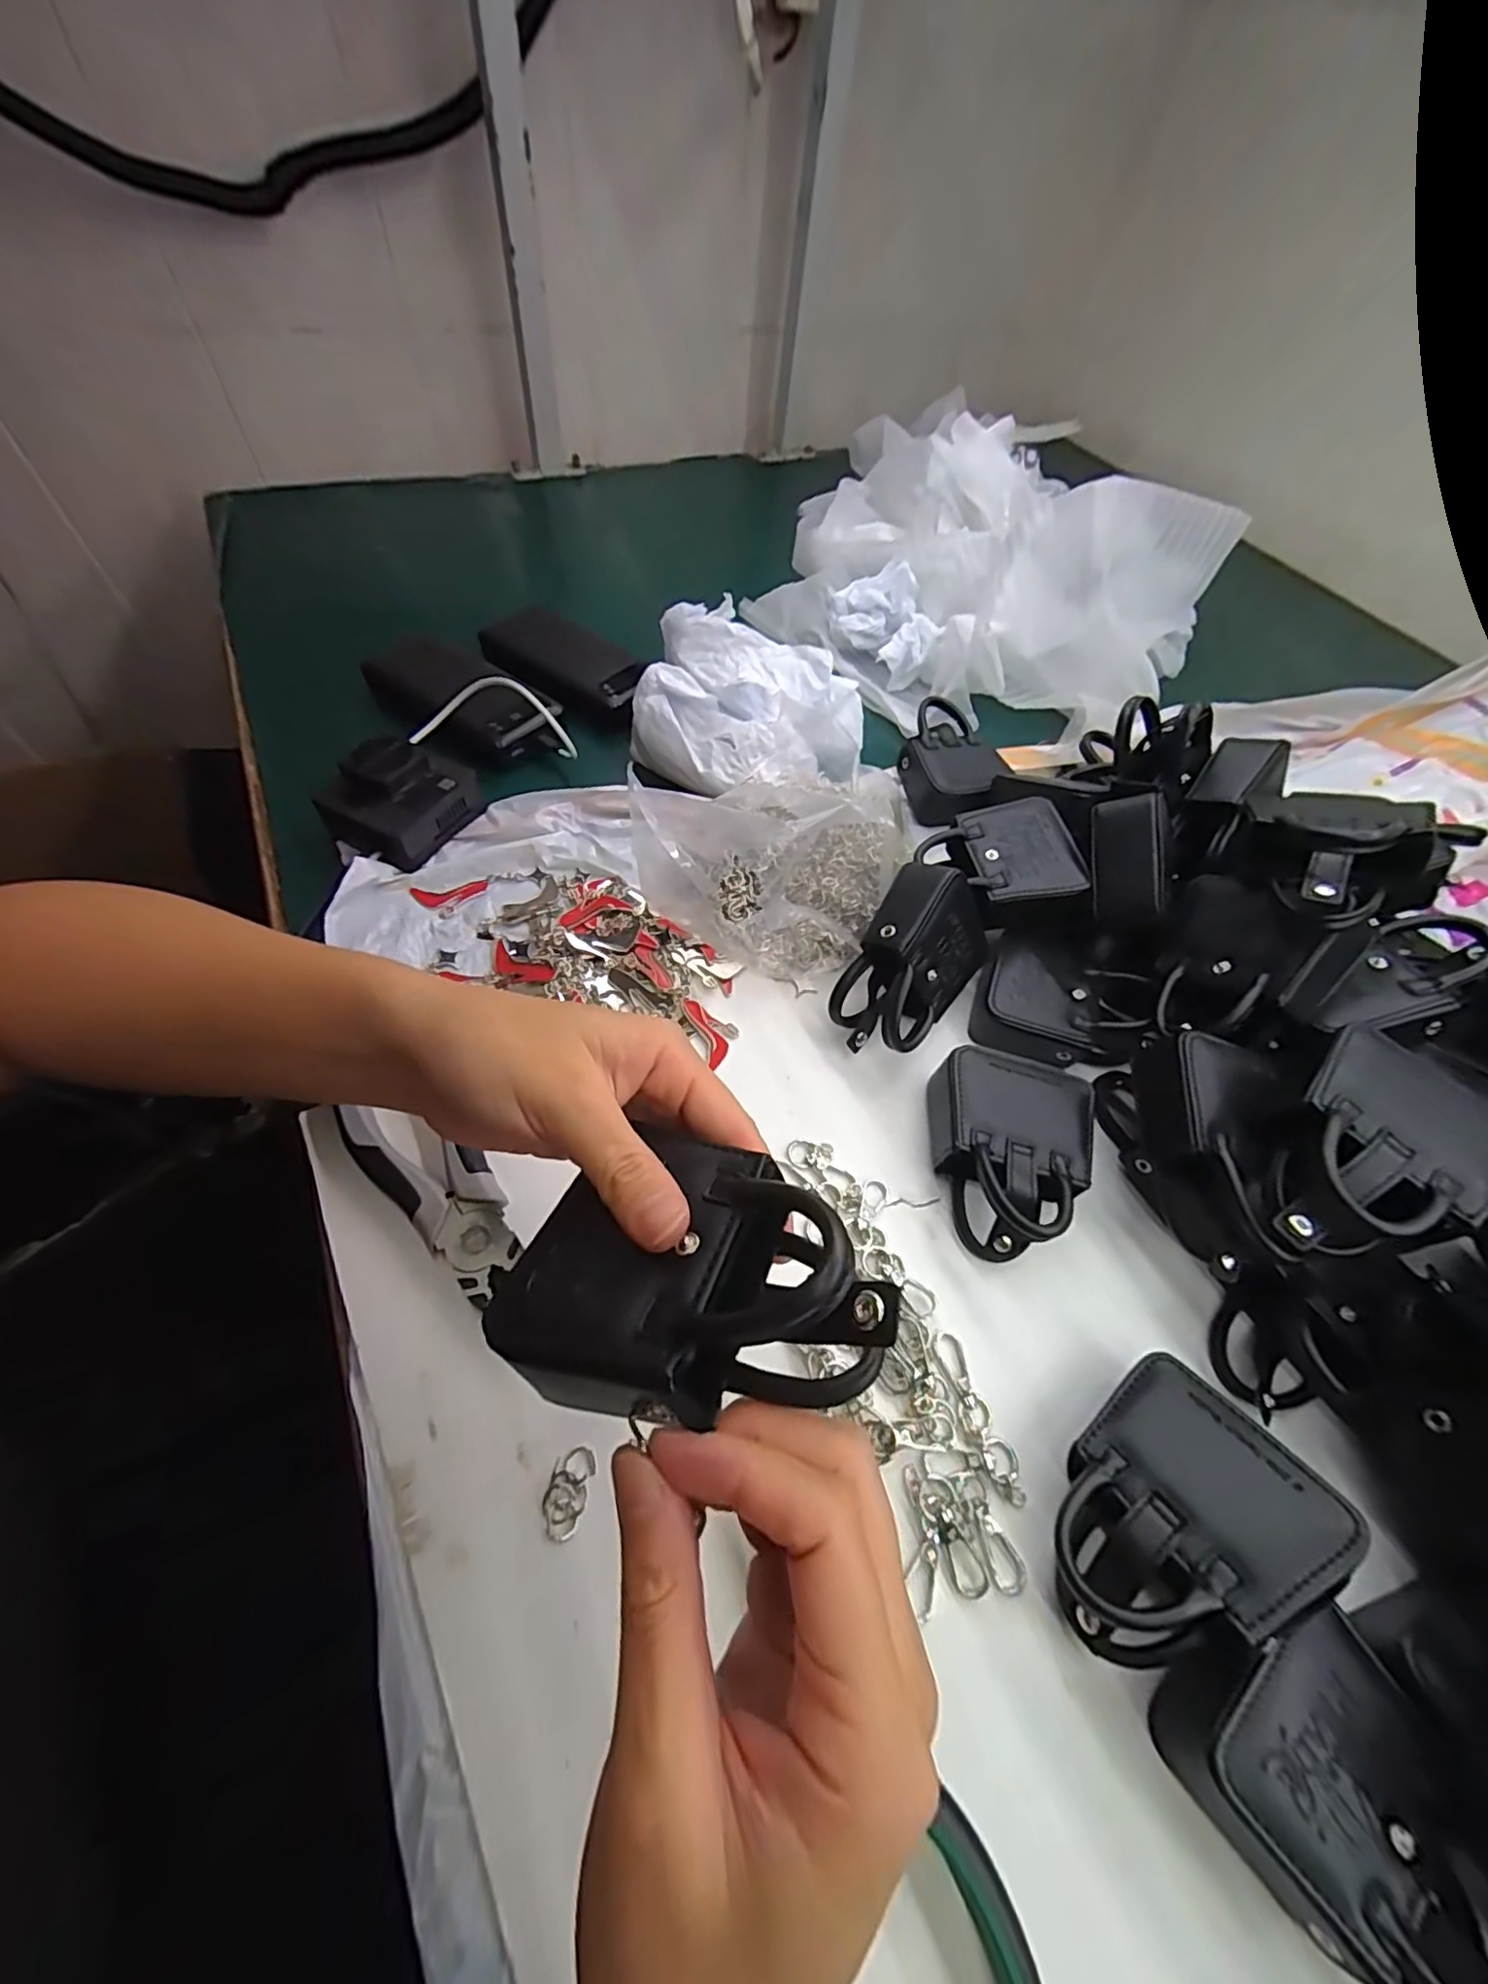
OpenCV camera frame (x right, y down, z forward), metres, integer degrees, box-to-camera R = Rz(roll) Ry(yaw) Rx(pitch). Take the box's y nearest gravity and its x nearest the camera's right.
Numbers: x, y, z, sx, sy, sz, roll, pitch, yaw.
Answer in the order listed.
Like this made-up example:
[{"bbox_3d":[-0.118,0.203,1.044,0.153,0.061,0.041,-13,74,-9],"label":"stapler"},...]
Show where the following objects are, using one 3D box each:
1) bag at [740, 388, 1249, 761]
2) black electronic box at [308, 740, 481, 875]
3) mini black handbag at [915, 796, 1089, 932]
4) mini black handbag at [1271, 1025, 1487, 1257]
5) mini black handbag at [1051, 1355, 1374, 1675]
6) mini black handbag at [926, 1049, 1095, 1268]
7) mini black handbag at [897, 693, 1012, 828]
[{"bbox_3d":[0.188,-0.409,0.574,0.290,0.145,0.368,-33,65,-24],"label":"bag"},{"bbox_3d":[-0.227,-0.128,0.416,0.067,0.045,0.078,27,58,11],"label":"black electronic box"},{"bbox_3d":[0.156,-0.074,0.390,0.087,0.042,0.084,-7,58,-10],"label":"mini black handbag"},{"bbox_3d":[0.264,0.061,0.263,0.114,0.032,0.075,-23,62,-20],"label":"mini black handbag"},{"bbox_3d":[0.161,0.198,0.235,0.099,0.041,0.077,-31,34,-22],"label":"mini black handbag"},{"bbox_3d":[0.131,0.078,0.319,0.081,0.034,0.098,17,56,4],"label":"mini black handbag"},{"bbox_3d":[0.161,-0.176,0.488,0.068,0.035,0.121,-3,57,-8],"label":"mini black handbag"}]

